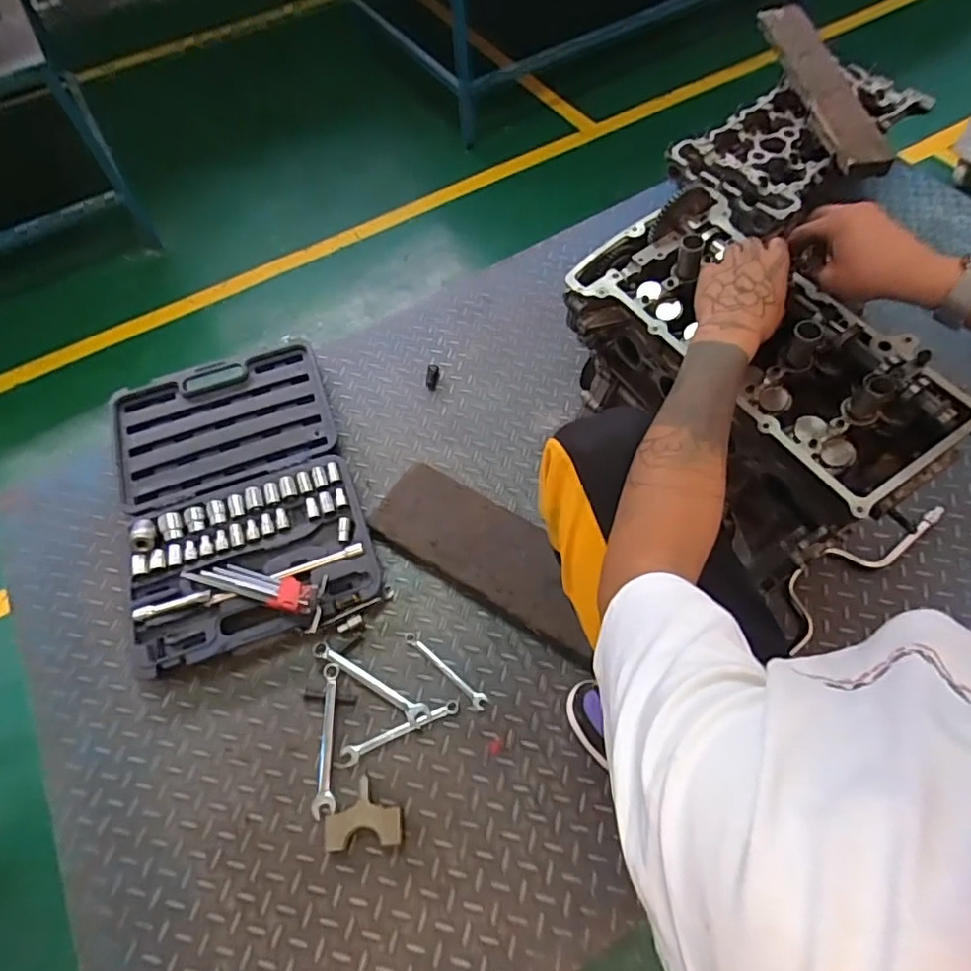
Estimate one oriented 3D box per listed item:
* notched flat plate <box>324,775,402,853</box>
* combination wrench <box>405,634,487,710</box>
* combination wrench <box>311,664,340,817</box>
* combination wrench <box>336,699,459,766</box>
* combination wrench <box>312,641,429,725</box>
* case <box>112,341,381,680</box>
[{"bbox_3d":[-0.158,0.422,0.759,0.098,0.022,0.078,-7,59,0],"label":"notched flat plate"},{"bbox_3d":[-0.058,0.264,0.850,0.152,0.009,0.023,37,68,23],"label":"combination wrench"},{"bbox_3d":[-0.216,0.346,0.811,0.032,0.014,0.192,-4,59,2],"label":"combination wrench"},{"bbox_3d":[-0.118,0.339,0.814,0.170,0.004,0.024,-24,60,-10],"label":"combination wrench"},{"bbox_3d":[-0.170,0.280,0.848,0.197,0.009,0.028,27,65,19],"label":"combination wrench"},{"bbox_3d":[-0.422,0.004,1.003,0.372,0.053,0.558,-21,60,-8],"label":"case"}]

